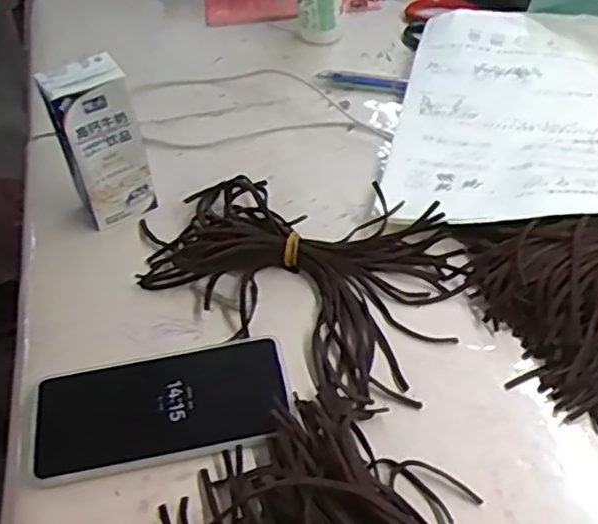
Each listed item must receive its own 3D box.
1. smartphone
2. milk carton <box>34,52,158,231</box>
[{"bbox_3d":[-0.092,0.090,0.435,0.168,0.009,0.083,-11,49,-7],"label":"smartphone"},{"bbox_3d":[-0.153,-0.089,0.522,0.054,0.133,0.032,-28,53,-20],"label":"milk carton"}]

